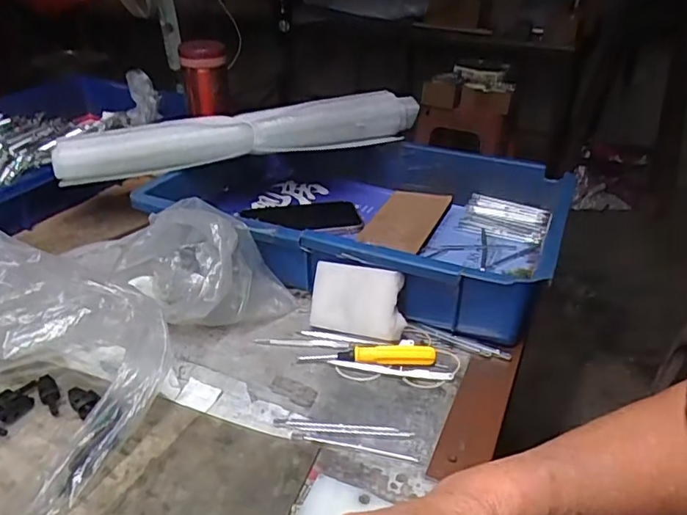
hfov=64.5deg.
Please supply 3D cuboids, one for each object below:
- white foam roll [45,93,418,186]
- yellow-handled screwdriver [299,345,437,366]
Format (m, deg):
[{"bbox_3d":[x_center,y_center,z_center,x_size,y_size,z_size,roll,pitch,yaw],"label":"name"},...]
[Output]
[{"bbox_3d":[-0.108,-0.147,0.654,0.432,0.067,0.043,-9,32,-19],"label":"white foam roll"},{"bbox_3d":[0.022,0.083,0.468,0.112,0.019,0.013,3,30,1],"label":"yellow-handled screwdriver"}]

